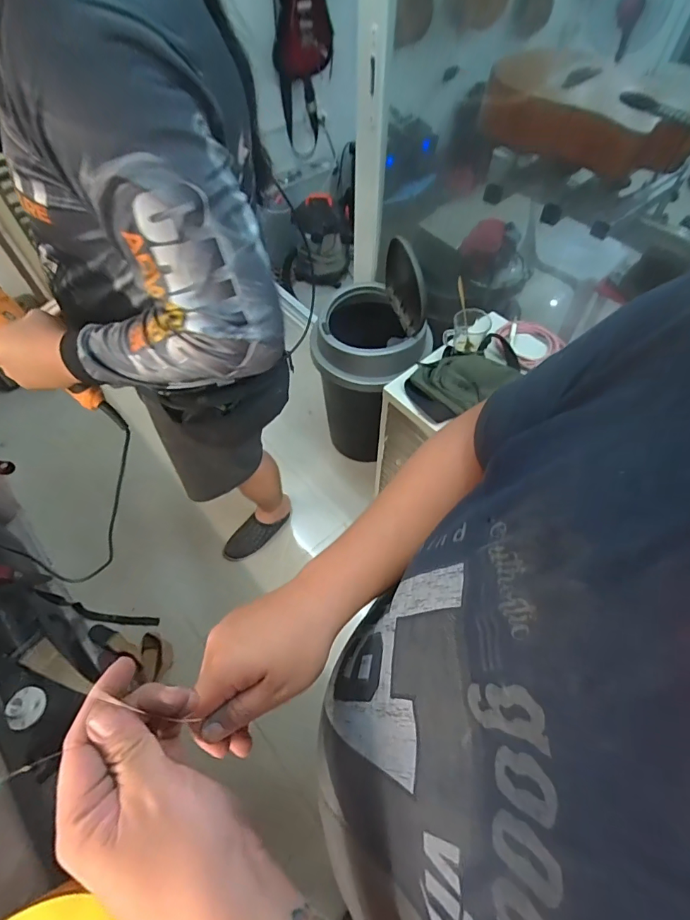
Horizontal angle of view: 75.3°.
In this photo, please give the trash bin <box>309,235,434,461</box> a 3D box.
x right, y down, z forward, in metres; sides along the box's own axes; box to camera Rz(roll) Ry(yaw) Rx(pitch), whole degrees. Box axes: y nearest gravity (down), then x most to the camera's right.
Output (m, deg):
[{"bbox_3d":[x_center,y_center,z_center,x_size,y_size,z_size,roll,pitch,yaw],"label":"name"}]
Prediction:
[{"bbox_3d":[0.076,-0.318,1.505,0.348,0.636,0.349,-1,58,-1],"label":"trash bin"}]

